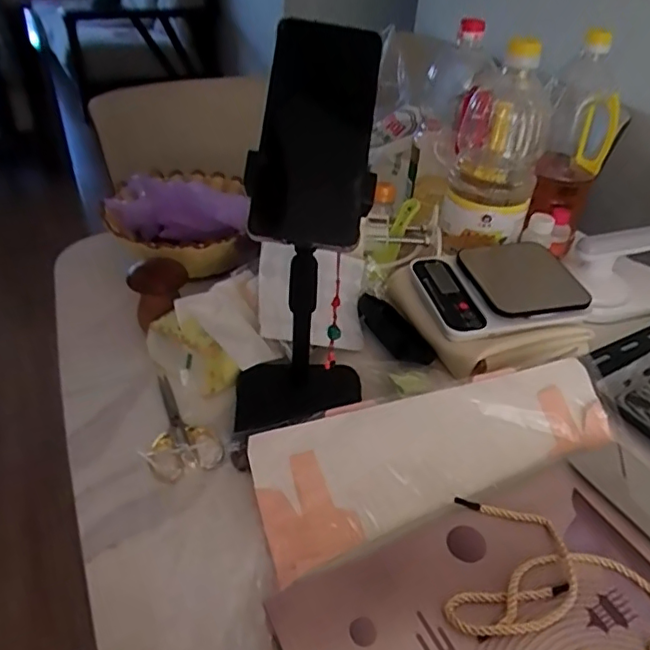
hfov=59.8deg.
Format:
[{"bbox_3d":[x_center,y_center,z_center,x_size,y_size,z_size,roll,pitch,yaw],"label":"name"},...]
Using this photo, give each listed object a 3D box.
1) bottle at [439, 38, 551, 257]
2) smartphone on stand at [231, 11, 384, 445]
[{"bbox_3d":[0.216,-0.228,0.709,0.117,0.229,0.128,8,37,4],"label":"bottle"},{"bbox_3d":[-0.026,-0.037,0.470,0.122,0.359,0.112,8,37,5],"label":"smartphone on stand"}]

